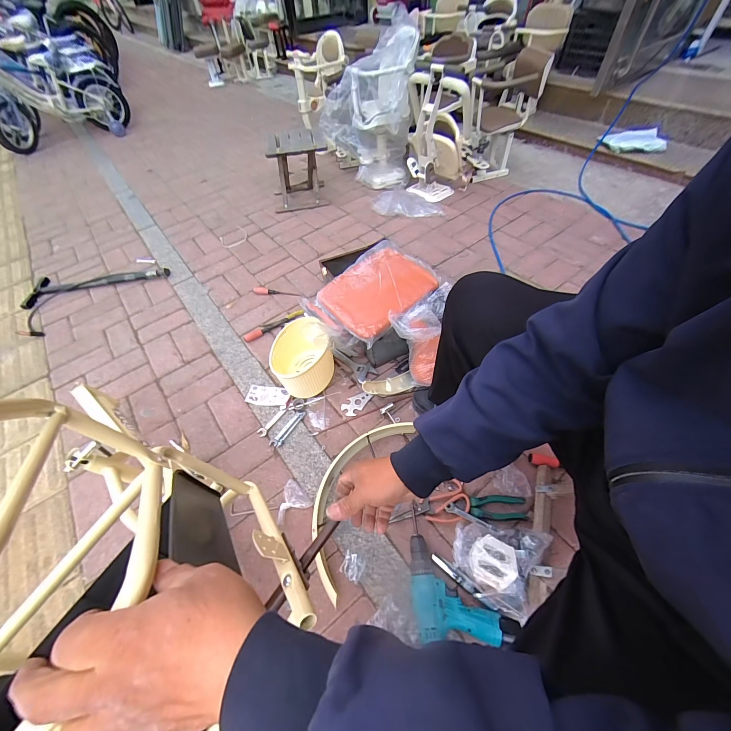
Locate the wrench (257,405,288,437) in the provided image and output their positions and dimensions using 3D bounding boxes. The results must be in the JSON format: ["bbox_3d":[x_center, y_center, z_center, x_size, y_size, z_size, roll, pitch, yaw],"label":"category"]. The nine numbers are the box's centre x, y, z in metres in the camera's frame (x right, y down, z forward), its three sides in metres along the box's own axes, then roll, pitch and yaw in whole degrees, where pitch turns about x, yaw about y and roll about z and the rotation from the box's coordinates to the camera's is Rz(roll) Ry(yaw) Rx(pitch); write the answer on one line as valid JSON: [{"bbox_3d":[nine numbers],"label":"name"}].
[{"bbox_3d":[-0.279,0.162,0.965,0.029,0.011,0.115,27,59,23],"label":"wrench"}]

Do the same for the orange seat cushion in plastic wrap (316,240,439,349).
[{"bbox_3d":[0.035,-0.230,0.966,0.310,0.026,0.258,-41,72,-11],"label":"orange seat cushion in plastic wrap"}]

